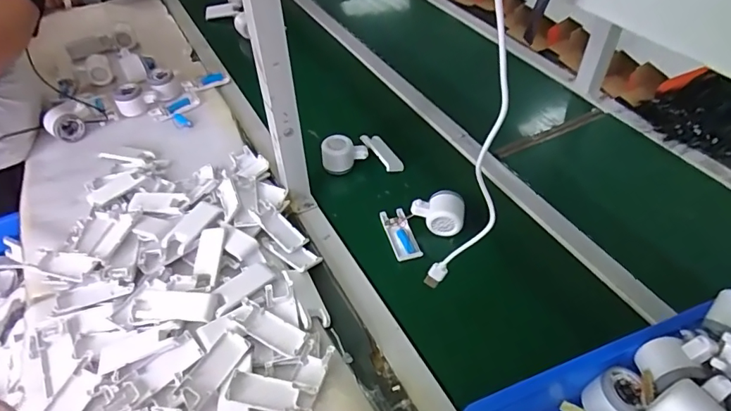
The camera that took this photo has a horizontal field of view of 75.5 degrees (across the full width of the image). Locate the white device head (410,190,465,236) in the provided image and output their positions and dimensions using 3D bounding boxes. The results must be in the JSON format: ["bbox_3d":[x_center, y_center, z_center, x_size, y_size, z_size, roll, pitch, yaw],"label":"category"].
[{"bbox_3d":[0.118,0.015,0.760,0.076,0.057,0.054,-12,48,-11],"label":"white device head"}]

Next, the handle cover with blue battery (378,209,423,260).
[{"bbox_3d":[0.059,0.046,0.760,0.046,0.014,0.104,-12,48,-11],"label":"handle cover with blue battery"}]

